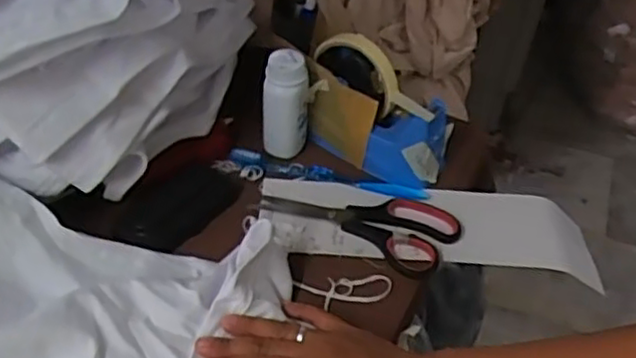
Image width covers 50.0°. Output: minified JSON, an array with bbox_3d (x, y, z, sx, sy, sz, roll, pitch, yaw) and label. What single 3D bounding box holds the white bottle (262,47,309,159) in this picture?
[{"bbox_3d":[-0.029,-0.064,0.610,0.036,0.103,0.033,13,47,9],"label":"white bottle"}]

